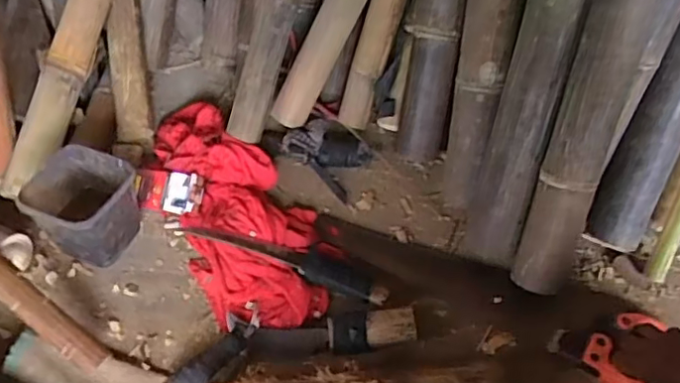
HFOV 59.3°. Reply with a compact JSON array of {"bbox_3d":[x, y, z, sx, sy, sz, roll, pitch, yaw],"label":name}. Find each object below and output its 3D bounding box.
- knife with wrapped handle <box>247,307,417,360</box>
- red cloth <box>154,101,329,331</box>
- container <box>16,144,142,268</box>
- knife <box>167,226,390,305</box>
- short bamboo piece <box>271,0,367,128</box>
[{"bbox_3d":[-0.011,0.182,0.762,0.215,0.037,0.049,-5,52,-8],"label":"knife with wrapped handle"},{"bbox_3d":[-0.146,0.008,0.881,0.189,0.065,0.421,-17,54,-17],"label":"red cloth"},{"bbox_3d":[-0.337,0.025,0.802,0.117,0.115,0.116,16,52,9],"label":"container"},{"bbox_3d":[-0.081,0.087,0.831,0.311,0.031,0.050,18,52,10],"label":"knife"},{"bbox_3d":[-0.030,-0.225,0.954,0.064,0.272,0.050,-4,46,-43],"label":"short bamboo piece"}]

